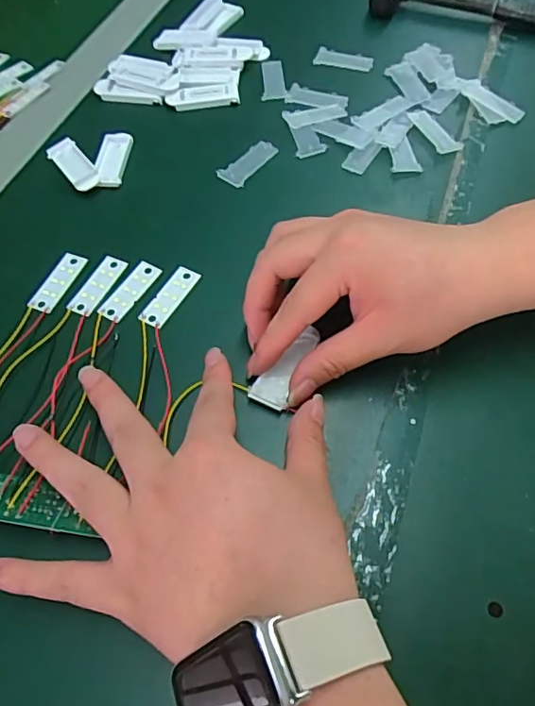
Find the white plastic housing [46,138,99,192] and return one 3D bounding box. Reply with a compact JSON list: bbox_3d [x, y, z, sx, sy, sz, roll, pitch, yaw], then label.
[{"bbox_3d":[-0.141,-0.138,0.386,0.020,0.009,0.058,-34,64,-17],"label":"white plastic housing"}]

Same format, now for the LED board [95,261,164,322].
[{"bbox_3d":[-0.086,-0.040,0.331,0.016,0.004,0.045,27,64,17],"label":"LED board"}]

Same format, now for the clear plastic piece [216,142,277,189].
[{"bbox_3d":[-0.014,-0.140,0.391,0.019,0.007,0.048,36,67,20],"label":"clear plastic piece"}]

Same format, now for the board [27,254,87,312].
[{"bbox_3d":[-0.132,-0.046,0.336,0.018,0.004,0.045,18,62,12],"label":"board"}]

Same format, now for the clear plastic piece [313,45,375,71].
[{"bbox_3d":[0.065,-0.248,0.447,0.049,0.005,0.016,17,62,12],"label":"clear plastic piece"}]

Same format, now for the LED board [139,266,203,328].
[{"bbox_3d":[-0.060,-0.036,0.328,0.017,0.004,0.045,26,64,16],"label":"LED board"}]

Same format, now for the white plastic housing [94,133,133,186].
[{"bbox_3d":[-0.113,-0.143,0.387,0.021,0.010,0.055,1,60,3],"label":"white plastic housing"}]

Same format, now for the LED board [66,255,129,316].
[{"bbox_3d":[-0.107,-0.044,0.334,0.016,0.004,0.045,20,62,13],"label":"LED board"}]

